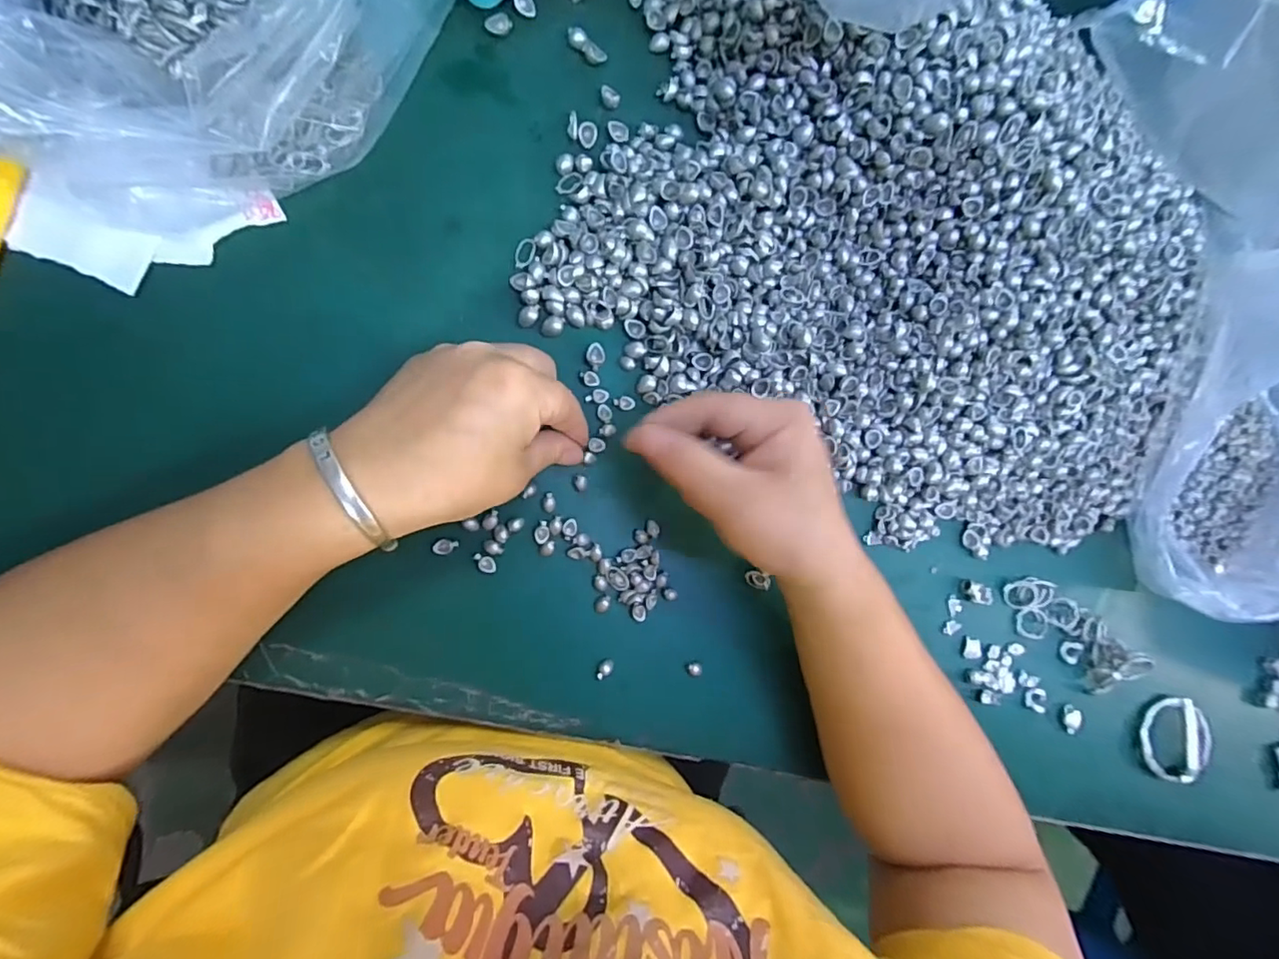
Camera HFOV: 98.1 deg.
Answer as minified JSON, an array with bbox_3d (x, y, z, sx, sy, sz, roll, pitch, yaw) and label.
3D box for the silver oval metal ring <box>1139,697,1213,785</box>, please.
[{"bbox_3d":[0.383,0.185,0.396,0.055,0.012,0.055,41,79,-11],"label":"silver oval metal ring"}]

